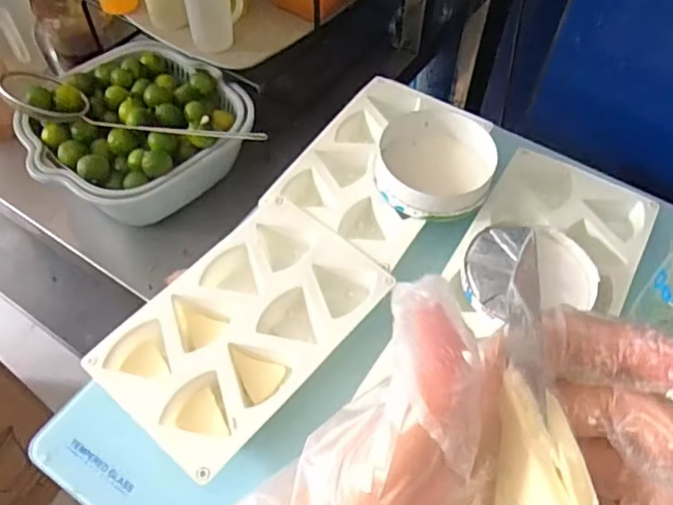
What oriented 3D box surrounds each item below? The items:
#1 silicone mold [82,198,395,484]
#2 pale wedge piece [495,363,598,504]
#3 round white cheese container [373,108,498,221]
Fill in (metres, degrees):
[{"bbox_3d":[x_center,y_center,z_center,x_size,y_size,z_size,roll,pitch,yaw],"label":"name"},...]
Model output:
[{"bbox_3d":[-0.076,0.062,0.501,0.140,0.037,0.226,35,61,20],"label":"silicone mold"},{"bbox_3d":[0.056,0.059,0.165,0.018,0.020,0.050,-8,81,-7],"label":"pale wedge piece"},{"bbox_3d":[0.094,-0.091,0.575,0.106,0.038,0.132,6,56,3],"label":"round white cheese container"}]

